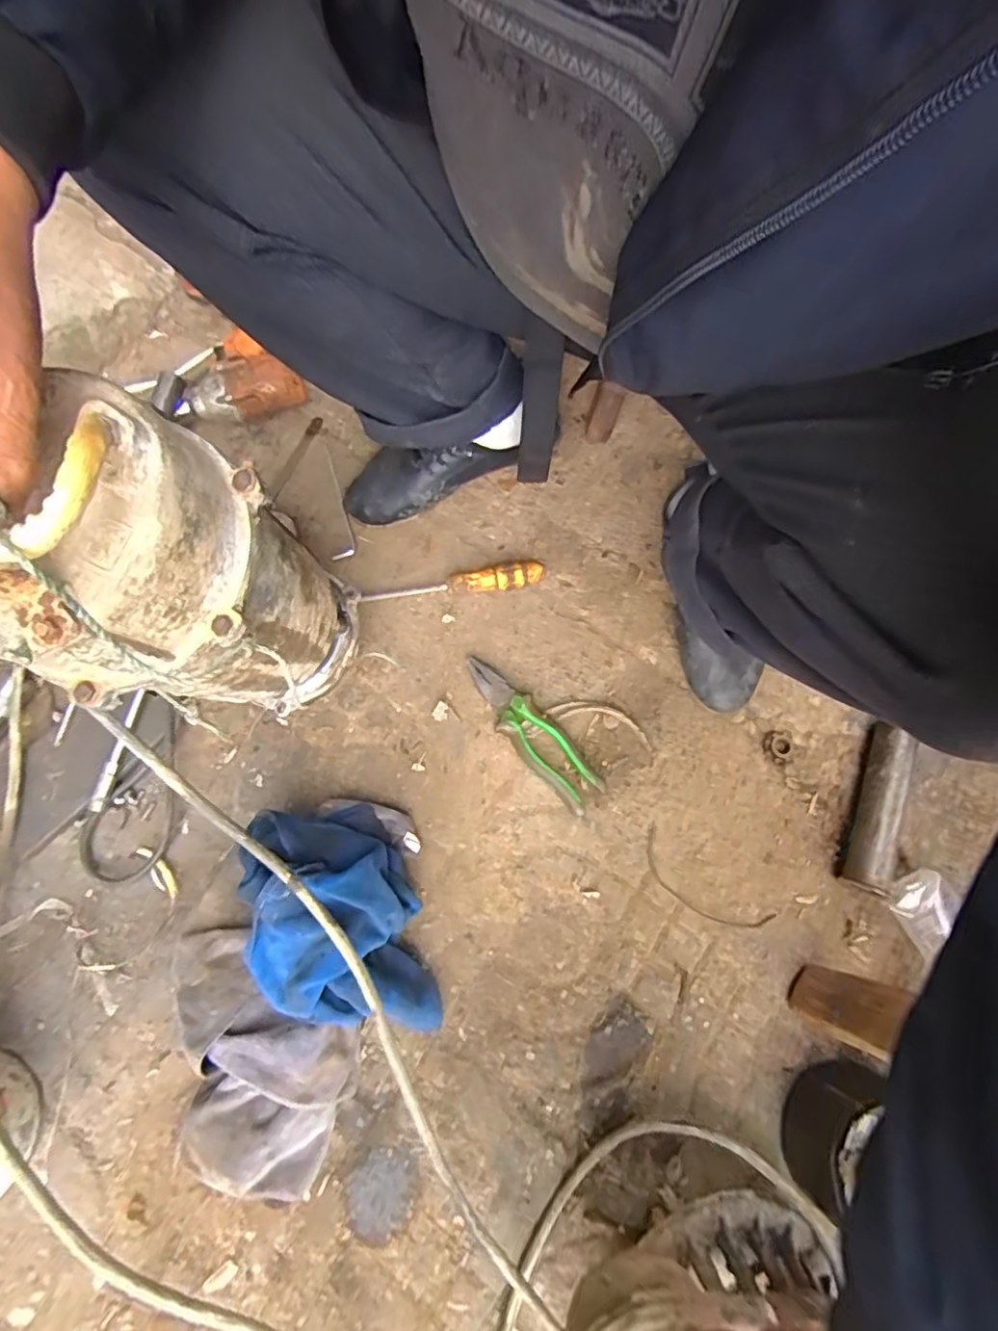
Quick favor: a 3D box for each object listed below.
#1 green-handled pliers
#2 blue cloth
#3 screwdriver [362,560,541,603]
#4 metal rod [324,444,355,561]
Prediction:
[{"bbox_3d":[0.029,0.069,0.640,0.047,0.028,0.190,-41,79,-13],"label":"green-handled pliers"},{"bbox_3d":[-0.141,0.223,0.537,0.139,0.120,0.193,-9,73,-5],"label":"blue cloth"},{"bbox_3d":[-0.051,-0.088,0.683,0.201,0.030,0.023,-8,73,-5],"label":"screwdriver"},{"bbox_3d":[-0.189,-0.196,0.712,0.025,0.005,0.149,-8,73,-5],"label":"metal rod"}]

